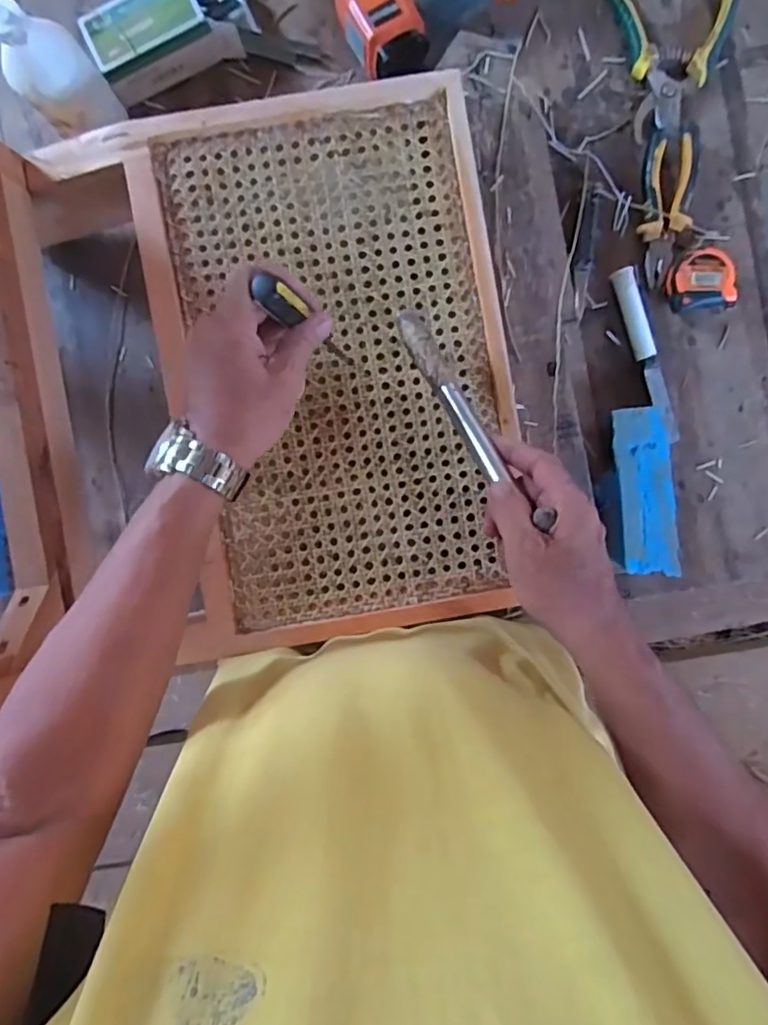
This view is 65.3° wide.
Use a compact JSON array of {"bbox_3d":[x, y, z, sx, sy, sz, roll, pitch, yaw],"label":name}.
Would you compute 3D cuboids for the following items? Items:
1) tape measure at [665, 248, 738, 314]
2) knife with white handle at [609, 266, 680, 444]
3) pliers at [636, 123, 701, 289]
[{"bbox_3d":[0.328,-0.239,0.619,0.060,0.028,0.056,-1,92,2],"label":"tape measure"},{"bbox_3d":[0.281,-0.167,0.634,0.028,0.020,0.186,-19,91,3],"label":"knife with white handle"},{"bbox_3d":[0.295,-0.318,0.624,0.052,0.017,0.154,5,92,2],"label":"pliers"}]

